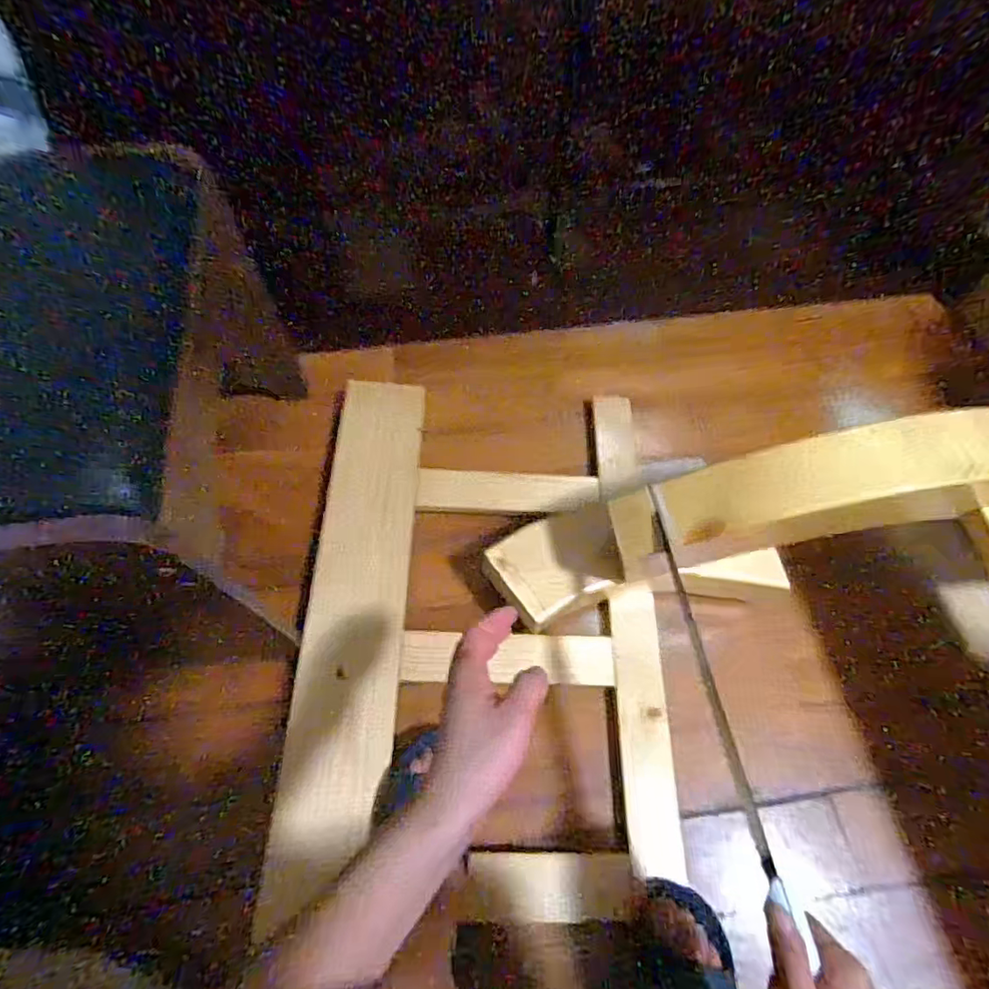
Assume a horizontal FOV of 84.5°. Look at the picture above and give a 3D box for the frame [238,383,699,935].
[{"bbox_3d":[-0.010,0.135,0.684,0.434,0.041,0.654,1,63,0],"label":"frame"}]

